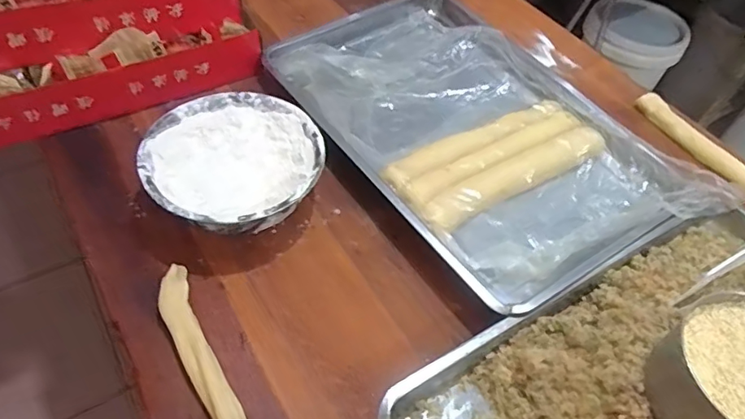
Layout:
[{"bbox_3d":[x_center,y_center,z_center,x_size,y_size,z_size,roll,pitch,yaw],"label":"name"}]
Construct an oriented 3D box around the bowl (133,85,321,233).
[{"bbox_3d":[-0.177,-0.054,0.695,0.213,0.083,0.223,3,51,-4],"label":"bowl"}]

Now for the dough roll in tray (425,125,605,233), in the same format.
[{"bbox_3d":[0.203,-0.050,0.739,0.309,0.030,0.058,-24,58,-23],"label":"dough roll in tray"}]

